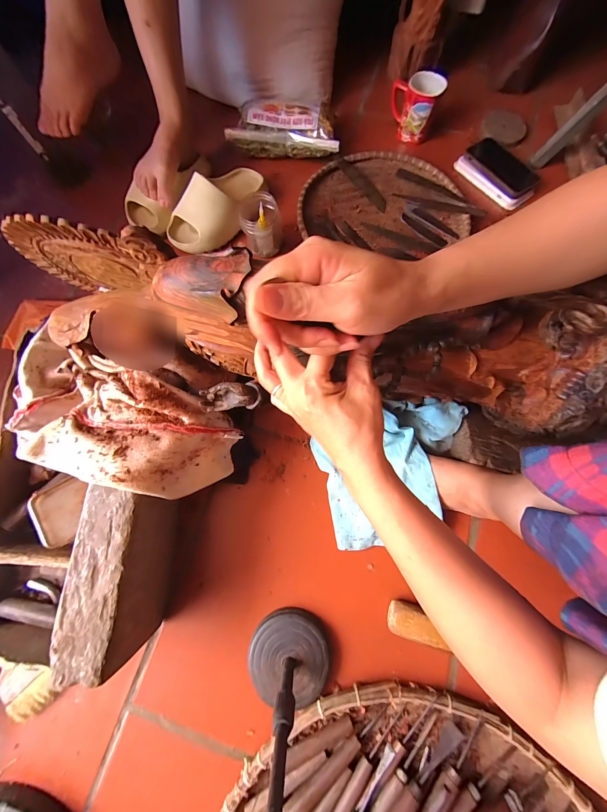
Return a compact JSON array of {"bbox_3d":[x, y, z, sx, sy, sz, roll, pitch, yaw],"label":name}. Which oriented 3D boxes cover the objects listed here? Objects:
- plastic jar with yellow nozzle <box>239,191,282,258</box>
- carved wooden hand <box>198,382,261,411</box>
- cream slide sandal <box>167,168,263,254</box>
[{"bbox_3d":[-0.081,-0.349,0.536,0.071,0.087,0.074,0,74,0],"label":"plastic jar with yellow nozzle"},{"bbox_3d":[-0.085,-0.011,0.327,0.069,0.027,0.025,-2,74,0],"label":"carved wooden hand"},{"bbox_3d":[-0.163,-0.400,0.555,0.234,0.082,0.106,-43,78,-11],"label":"cream slide sandal"}]

